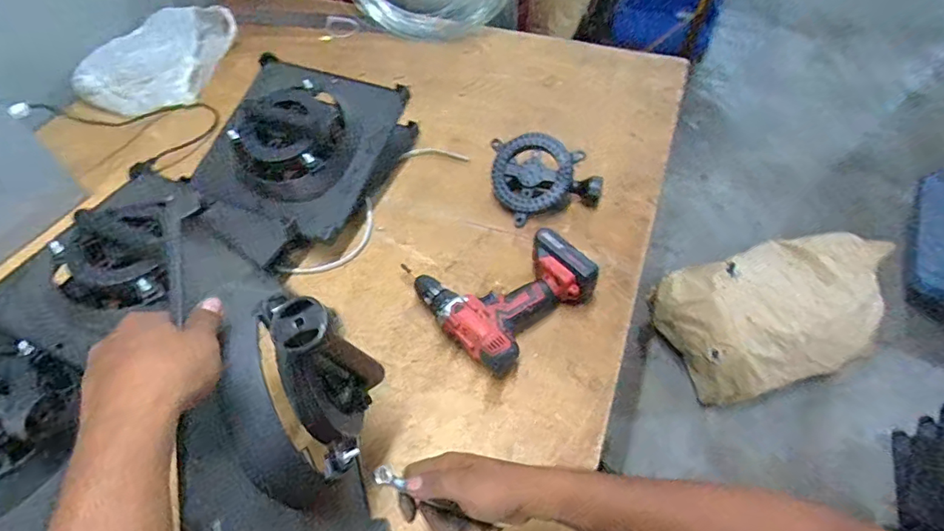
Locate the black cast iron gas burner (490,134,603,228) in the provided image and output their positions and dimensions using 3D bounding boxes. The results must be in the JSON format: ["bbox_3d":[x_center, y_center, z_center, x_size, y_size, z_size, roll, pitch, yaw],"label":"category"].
[{"bbox_3d":[0.118,-0.155,0.809,0.164,0.049,0.151,-18,79,13],"label":"black cast iron gas burner"}]

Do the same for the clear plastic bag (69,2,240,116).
[{"bbox_3d":[-0.705,-0.462,1.071,0.271,0.063,0.332,1,55,3],"label":"clear plastic bag"}]

